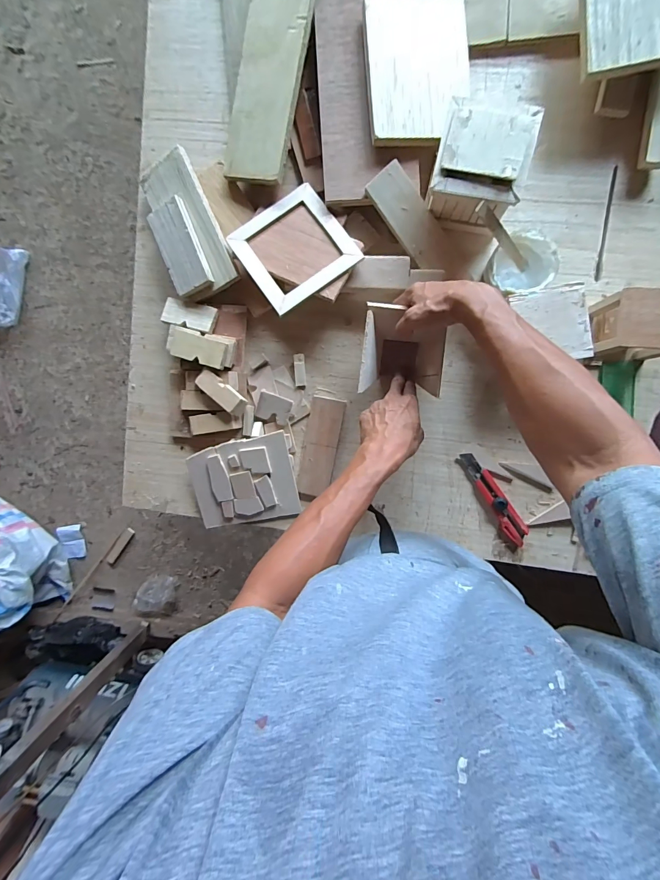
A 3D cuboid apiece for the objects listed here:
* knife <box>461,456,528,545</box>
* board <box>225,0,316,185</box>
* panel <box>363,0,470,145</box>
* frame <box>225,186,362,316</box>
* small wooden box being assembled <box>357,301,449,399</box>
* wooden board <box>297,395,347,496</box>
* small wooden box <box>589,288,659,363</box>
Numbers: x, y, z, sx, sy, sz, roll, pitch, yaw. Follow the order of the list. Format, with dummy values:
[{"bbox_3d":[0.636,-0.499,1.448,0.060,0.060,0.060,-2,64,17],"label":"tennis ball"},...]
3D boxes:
[{"bbox_3d":[0.261,0.095,0.588,0.035,0.015,0.166,-36,90,9],"label":"knife"},{"bbox_3d":[-0.078,-0.572,0.527,0.097,0.021,0.369,13,97,3],"label":"board"},{"bbox_3d":[0.123,-0.513,0.515,0.143,0.011,0.178,-5,95,-7],"label":"panel"},{"bbox_3d":[-0.054,-0.284,0.545,0.148,0.007,0.157,-34,80,0],"label":"frame"},{"bbox_3d":[0.106,-0.130,0.549,0.109,0.074,0.116,6,96,7],"label":"small wooden box being assembled"},{"bbox_3d":[-0.015,0.011,0.611,0.054,0.011,0.160,12,97,6],"label":"wooden board"},{"bbox_3d":[0.416,-0.152,0.509,0.109,0.098,0.081,7,96,6],"label":"small wooden box"}]

